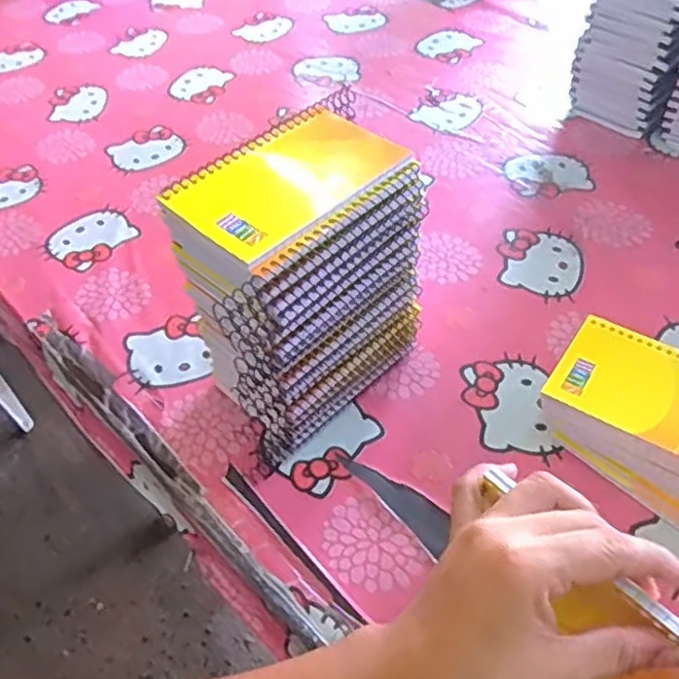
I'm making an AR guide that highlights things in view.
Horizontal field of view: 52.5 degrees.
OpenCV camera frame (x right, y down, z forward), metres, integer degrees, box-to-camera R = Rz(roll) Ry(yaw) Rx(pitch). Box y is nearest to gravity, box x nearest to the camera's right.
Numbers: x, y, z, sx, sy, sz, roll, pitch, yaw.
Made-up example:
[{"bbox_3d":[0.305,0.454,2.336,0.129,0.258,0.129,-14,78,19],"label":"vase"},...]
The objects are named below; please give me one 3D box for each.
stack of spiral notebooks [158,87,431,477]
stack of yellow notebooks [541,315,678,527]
[{"bbox_3d":[-0.028,-0.034,0.454,0.090,0.194,0.160,35,60,30],"label":"stack of spiral notebooks"},{"bbox_3d":[0.212,0.059,0.443,0.149,0.061,0.090,31,58,28],"label":"stack of yellow notebooks"}]

